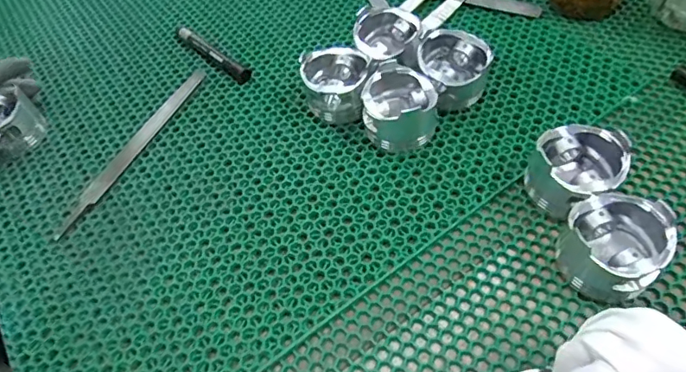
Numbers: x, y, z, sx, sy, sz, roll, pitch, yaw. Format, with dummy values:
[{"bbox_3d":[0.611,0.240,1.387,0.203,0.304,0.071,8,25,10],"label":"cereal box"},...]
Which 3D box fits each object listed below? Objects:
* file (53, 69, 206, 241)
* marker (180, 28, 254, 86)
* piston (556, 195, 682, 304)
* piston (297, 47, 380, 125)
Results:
[{"bbox_3d":[-0.223,-0.046,0.539,0.024,0.004,0.241,18,57,18],"label":"file"},{"bbox_3d":[-0.157,-0.163,0.612,0.128,0.018,0.019,37,64,28],"label":"marker"},{"bbox_3d":[0.214,0.044,0.394,0.082,0.049,0.071,-37,58,-21],"label":"piston"},{"bbox_3d":[-0.005,-0.109,0.529,0.079,0.058,0.068,9,54,12],"label":"piston"}]

